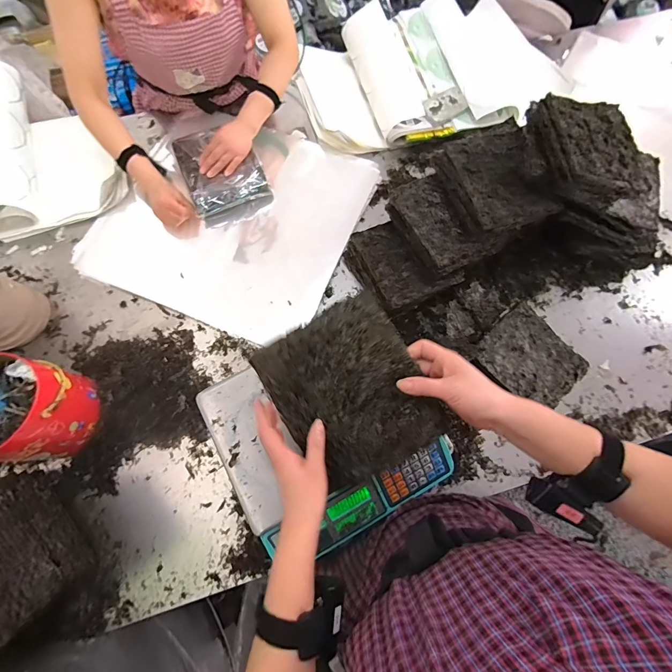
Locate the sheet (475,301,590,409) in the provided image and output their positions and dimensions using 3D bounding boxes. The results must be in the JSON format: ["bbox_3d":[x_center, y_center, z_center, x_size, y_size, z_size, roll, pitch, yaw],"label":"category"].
[{"bbox_3d":[0.410,0.049,0.718,0.176,0.025,0.194,-39,77,-13],"label":"sheet"}]

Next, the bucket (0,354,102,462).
[{"bbox_3d":[-0.543,0.129,0.593,0.169,0.144,0.158,0,72,-1],"label":"bucket"}]

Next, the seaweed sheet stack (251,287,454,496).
[{"bbox_3d":[0.014,0.070,0.408,0.172,0.020,0.193,-31,89,7],"label":"seaweed sheet stack"}]

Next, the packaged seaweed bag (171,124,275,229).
[{"bbox_3d":[-0.278,-0.401,0.850,0.185,0.086,0.208,-23,81,-11],"label":"packaged seaweed bag"}]

